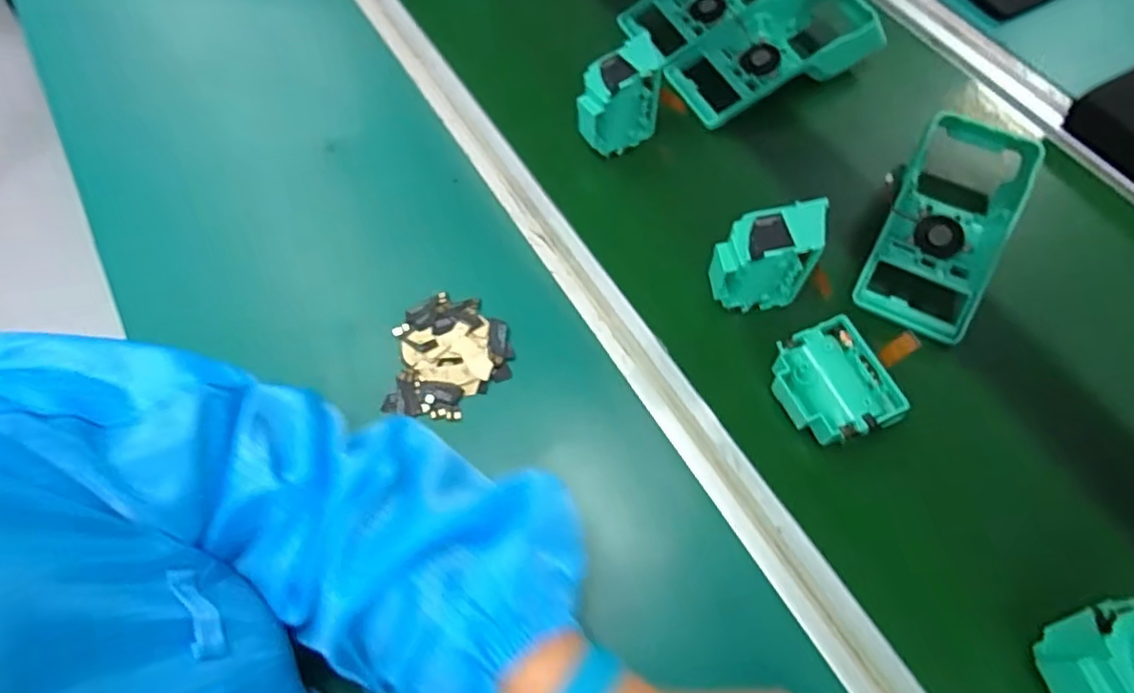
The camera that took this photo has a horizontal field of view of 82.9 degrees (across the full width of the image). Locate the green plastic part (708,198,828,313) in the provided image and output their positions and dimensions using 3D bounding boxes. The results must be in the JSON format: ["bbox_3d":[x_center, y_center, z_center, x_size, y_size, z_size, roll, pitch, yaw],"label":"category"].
[{"bbox_3d":[0.140,-0.063,0.454,0.077,0.070,0.040,-8,63,-2],"label":"green plastic part"}]

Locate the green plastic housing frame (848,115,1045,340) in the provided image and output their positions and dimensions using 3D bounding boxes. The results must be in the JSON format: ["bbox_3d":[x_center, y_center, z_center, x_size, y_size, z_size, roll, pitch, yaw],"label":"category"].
[{"bbox_3d":[0.286,-0.094,0.484,0.082,0.054,0.179,27,67,15],"label":"green plastic housing frame"}]

